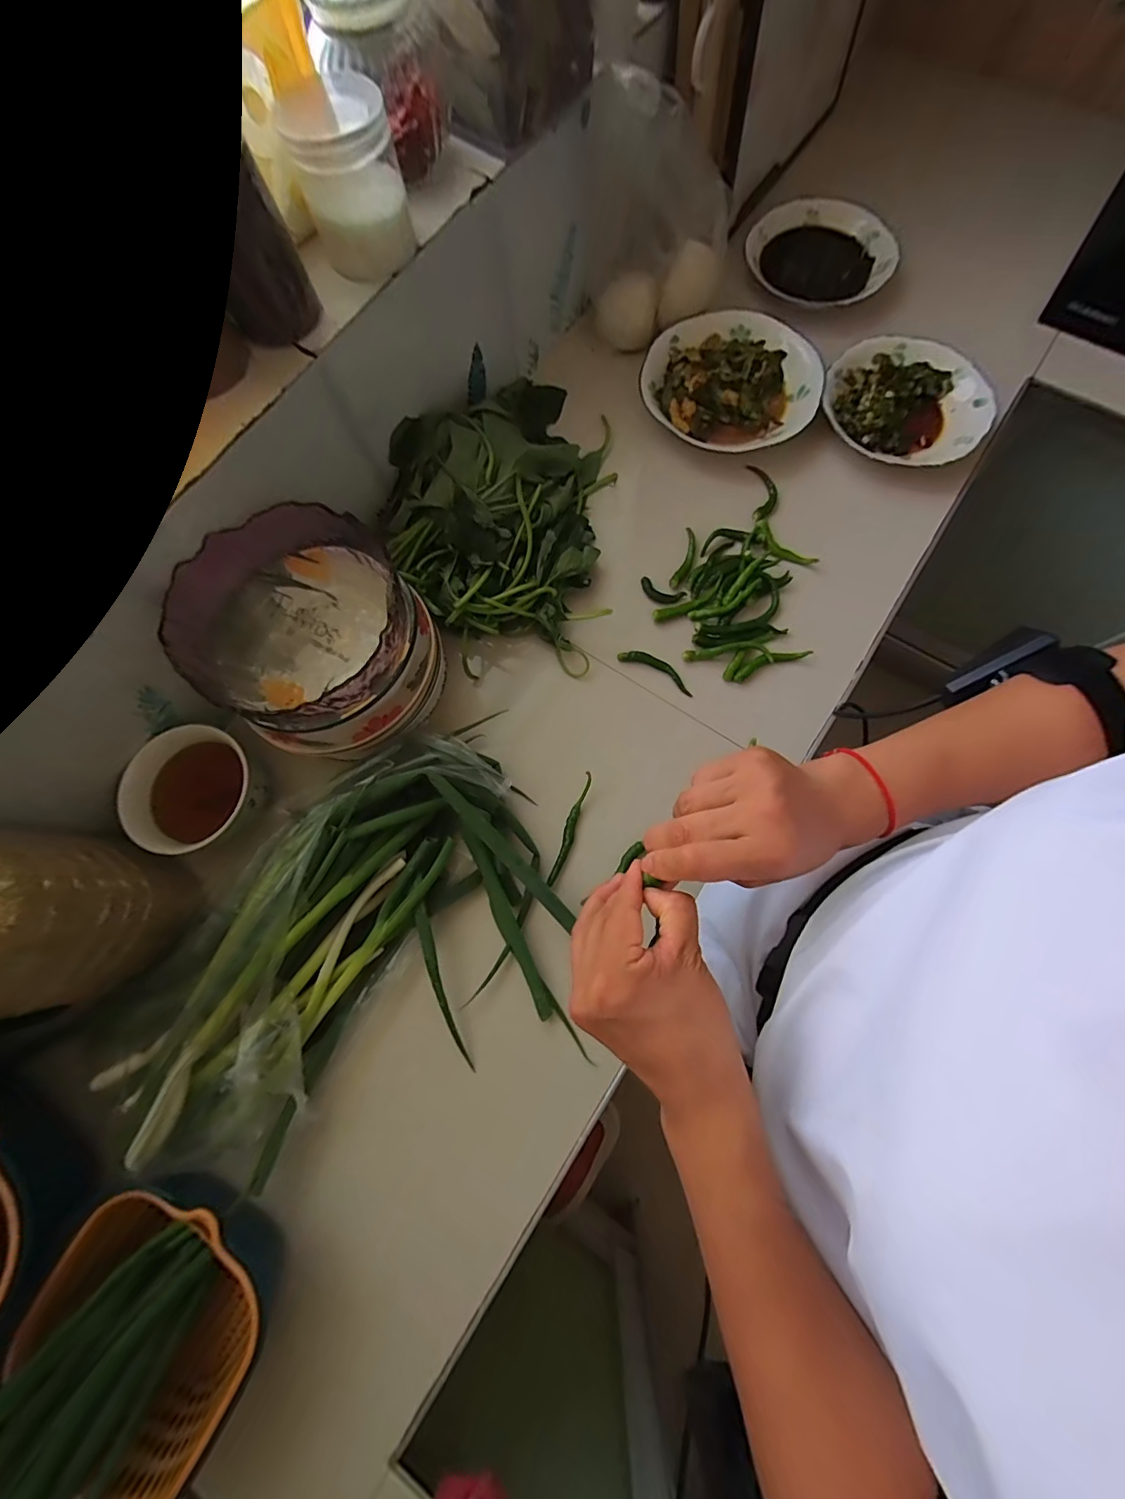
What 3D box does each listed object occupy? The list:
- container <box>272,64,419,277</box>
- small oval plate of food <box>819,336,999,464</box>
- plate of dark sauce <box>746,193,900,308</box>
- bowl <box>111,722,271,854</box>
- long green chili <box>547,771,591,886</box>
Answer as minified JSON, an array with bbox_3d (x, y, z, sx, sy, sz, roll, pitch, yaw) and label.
[{"bbox_3d":[-0.176,-0.473,0.408,0.078,0.079,0.095,-16,76,-2],"label":"container"},{"bbox_3d":[0.414,-0.420,0.597,0.187,0.021,0.182,-28,77,-5],"label":"small oval plate of food"},{"bbox_3d":[0.340,-0.661,0.660,0.189,0.029,0.168,33,79,9],"label":"plate of dark sauce"},{"bbox_3d":[-0.361,0.042,0.488,0.107,0.063,0.116,0,76,2],"label":"bowl"},{"bbox_3d":[0.008,0.081,0.503,0.012,0.025,0.117,17,77,6],"label":"long green chili"}]

